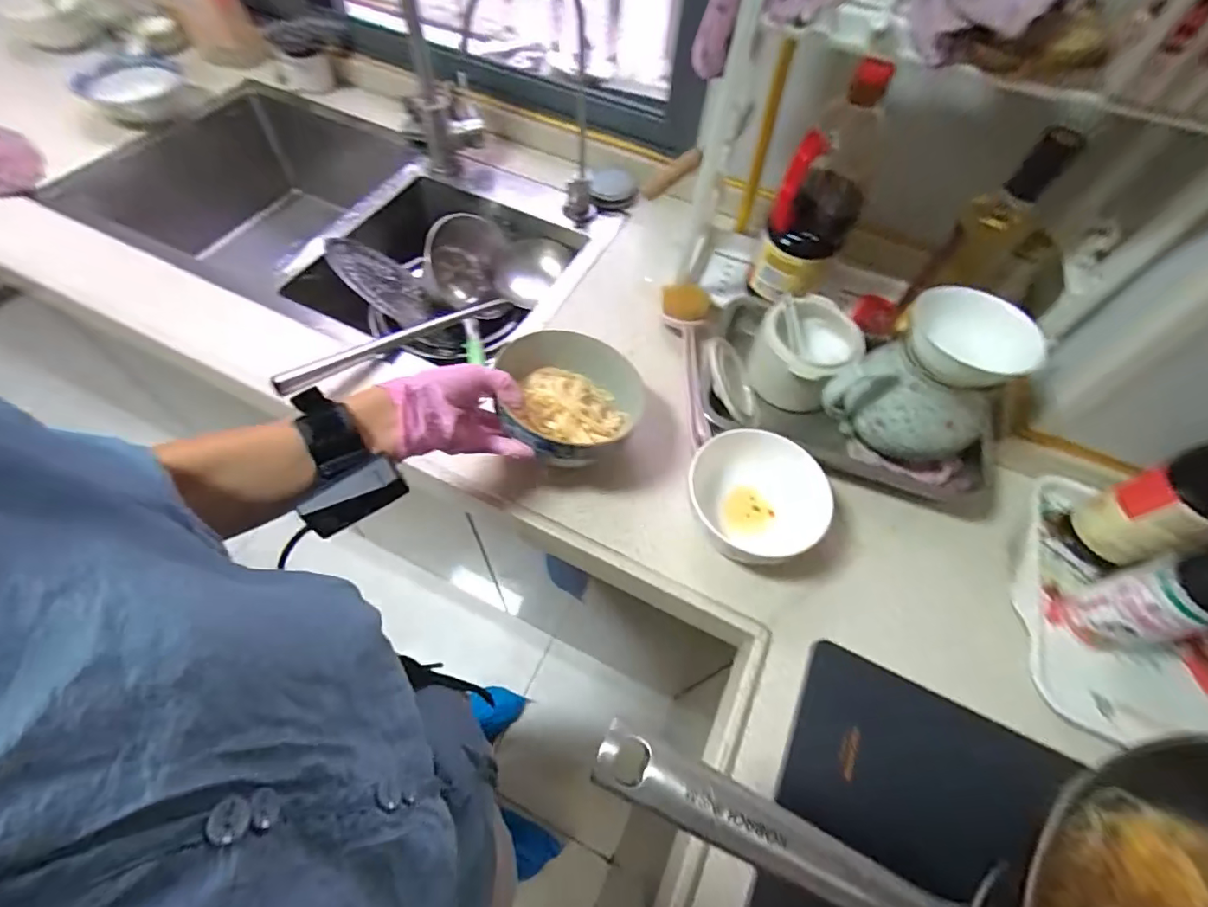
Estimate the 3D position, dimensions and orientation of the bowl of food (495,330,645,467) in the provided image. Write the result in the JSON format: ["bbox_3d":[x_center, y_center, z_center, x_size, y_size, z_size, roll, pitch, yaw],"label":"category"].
[{"bbox_3d":[-0.028,-0.054,0.522,0.142,0.067,0.145,1,59,-2],"label":"bowl of food"}]

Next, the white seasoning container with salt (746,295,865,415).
[{"bbox_3d":[0.227,-0.114,0.605,0.104,0.085,0.118,31,62,14],"label":"white seasoning container with salt"}]

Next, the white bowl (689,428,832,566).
[{"bbox_3d":[0.148,0.044,0.514,0.139,0.061,0.125,-28,65,-18],"label":"white bowl"}]

